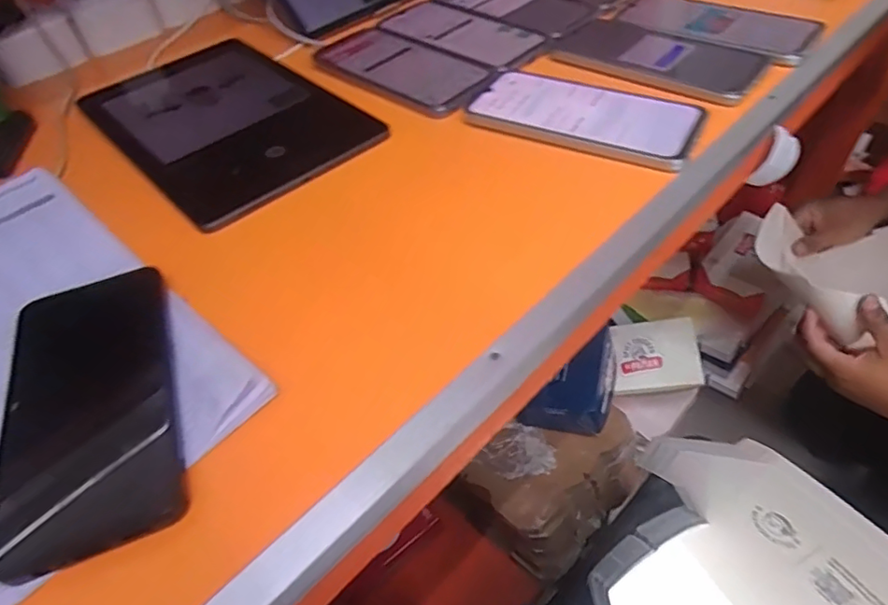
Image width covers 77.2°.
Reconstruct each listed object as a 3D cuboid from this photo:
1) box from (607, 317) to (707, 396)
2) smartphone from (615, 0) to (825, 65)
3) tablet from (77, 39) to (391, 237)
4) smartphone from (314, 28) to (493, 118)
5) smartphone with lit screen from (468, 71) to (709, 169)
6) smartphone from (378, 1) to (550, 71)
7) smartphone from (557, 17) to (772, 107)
[{"bbox_3d":[0.341,0.087,0.896,0.134,0.020,0.114,-5,79,5],"label":"box"},{"bbox_3d":[0.250,-0.258,0.512,0.171,0.005,0.085,34,59,31],"label":"smartphone"},{"bbox_3d":[-0.188,-0.157,0.465,0.158,0.013,0.264,-37,55,-24],"label":"tablet"},{"bbox_3d":[-0.042,-0.210,0.497,0.177,0.008,0.090,32,58,29],"label":"smartphone"},{"bbox_3d":[0.103,-0.143,0.419,0.165,0.005,0.080,19,52,21],"label":"smartphone with lit screen"},{"bbox_3d":[0.016,-0.260,0.533,0.168,0.004,0.083,32,58,30],"label":"smartphone"},{"bbox_3d":[0.181,-0.212,0.476,0.169,0.006,0.094,32,57,29],"label":"smartphone"}]

